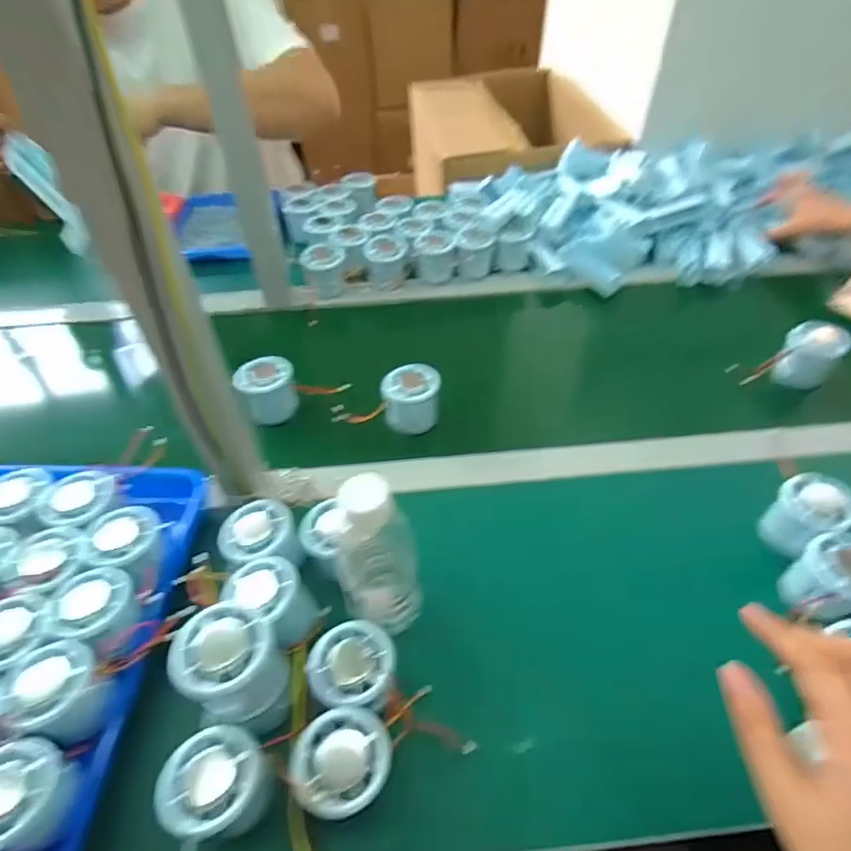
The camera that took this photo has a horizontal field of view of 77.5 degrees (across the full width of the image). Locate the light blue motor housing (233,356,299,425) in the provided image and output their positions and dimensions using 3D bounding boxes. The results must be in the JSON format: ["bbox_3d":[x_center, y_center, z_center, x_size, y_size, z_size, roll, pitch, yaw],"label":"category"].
[{"bbox_3d":[-0.178,-0.041,0.603,0.063,0.054,0.062,0,46,0],"label":"light blue motor housing"}]

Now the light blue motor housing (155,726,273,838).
[{"bbox_3d":[-0.136,0.236,0.347,0.059,0.047,0.057,0,46,0],"label":"light blue motor housing"}]

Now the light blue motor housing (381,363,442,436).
[{"bbox_3d":[-0.015,-0.028,0.593,0.063,0.065,0.050,-6,47,-5],"label":"light blue motor housing"}]

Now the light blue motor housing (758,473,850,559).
[{"bbox_3d":[0.346,0.083,0.482,0.050,0.062,0.058,-28,52,-24],"label":"light blue motor housing"}]

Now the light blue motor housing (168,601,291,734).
[{"bbox_3d":[-0.124,0.157,0.345,0.058,0.063,0.065,-25,51,-22],"label":"light blue motor housing"}]

